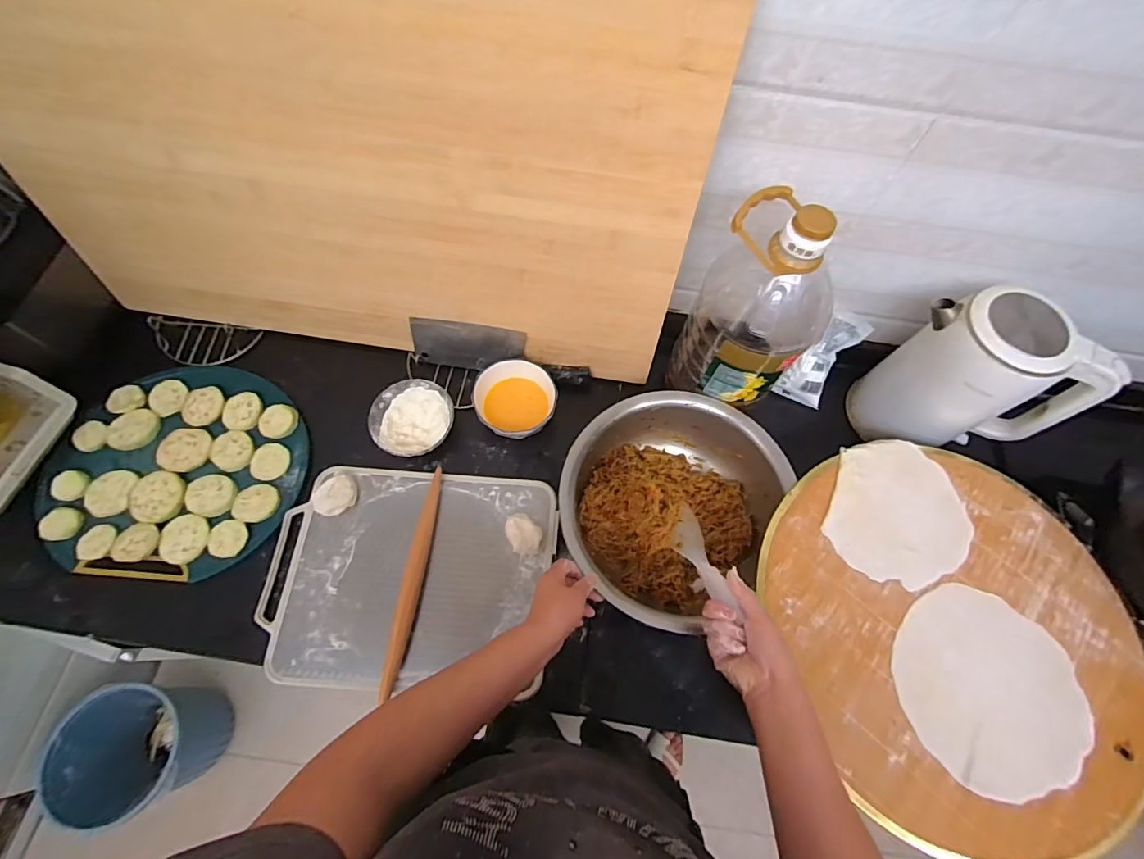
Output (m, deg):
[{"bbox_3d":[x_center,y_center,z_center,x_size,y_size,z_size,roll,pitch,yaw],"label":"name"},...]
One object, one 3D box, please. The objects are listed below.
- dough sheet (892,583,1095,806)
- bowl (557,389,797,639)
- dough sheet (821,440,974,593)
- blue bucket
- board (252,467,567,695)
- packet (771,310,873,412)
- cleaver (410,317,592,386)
[{"bbox_3d":[0.475,0.296,0.555,0.204,0.008,0.208,-41,75,-18],"label":"dough sheet"},{"bbox_3d":[0.129,0.099,0.680,0.274,0.092,0.312,24,67,8],"label":"bowl"},{"bbox_3d":[0.426,0.103,0.630,0.171,0.012,0.194,23,67,7],"label":"dough sheet"},{"bbox_3d":[-0.959,0.710,1.094,0.235,0.280,0.248,1,66,-2],"label":"blue bucket"},{"bbox_3d":[-0.220,0.197,0.671,0.380,0.027,0.289,5,68,-2],"label":"board"},{"bbox_3d":[0.396,-0.107,0.768,0.073,0.156,0.041,36,25,12],"label":"packet"},{"bbox_3d":[-0.112,-0.124,0.775,0.284,0.084,0.023,10,39,2],"label":"cleaver"}]

